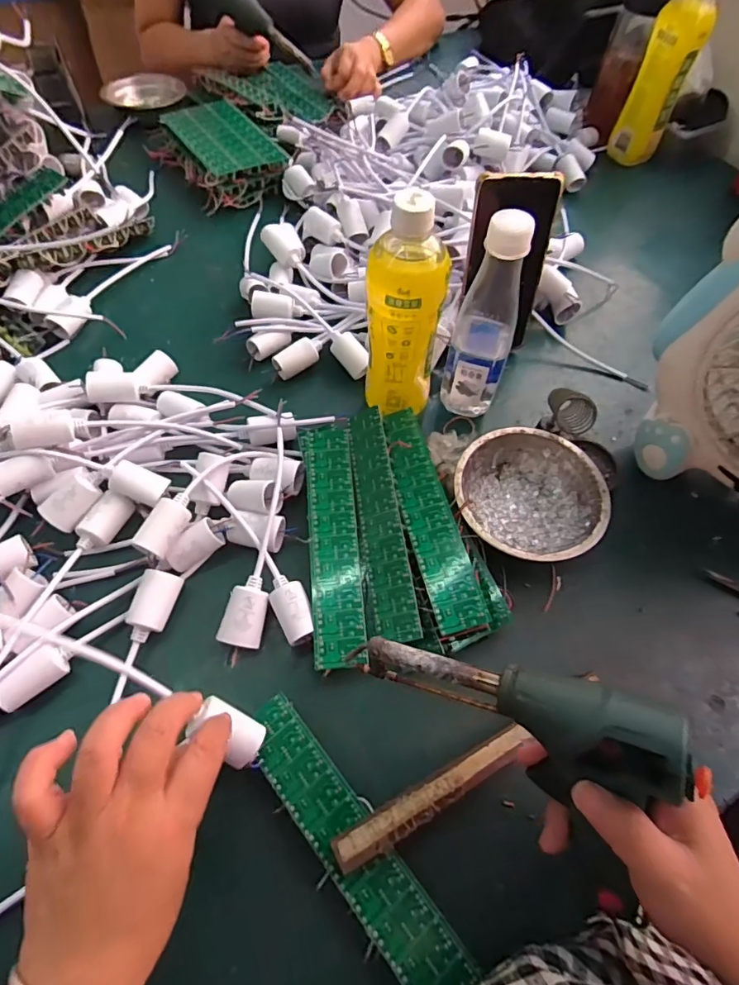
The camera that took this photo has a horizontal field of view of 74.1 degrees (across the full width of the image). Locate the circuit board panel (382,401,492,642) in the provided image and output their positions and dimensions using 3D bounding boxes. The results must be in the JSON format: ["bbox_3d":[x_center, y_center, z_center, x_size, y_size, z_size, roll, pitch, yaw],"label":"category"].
[{"bbox_3d":[0.047,0.014,0.405,0.037,0.012,0.199,-11,61,-9],"label":"circuit board panel"}]

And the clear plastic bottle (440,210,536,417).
[{"bbox_3d":[0.105,-0.149,0.435,0.053,0.193,0.058,14,61,6],"label":"clear plastic bottle"}]

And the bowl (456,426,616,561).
[{"bbox_3d":[0.138,0.006,0.435,0.125,0.043,0.121,1,60,-2],"label":"bowl"}]

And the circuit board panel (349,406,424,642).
[{"bbox_3d":[0.008,0.019,0.401,0.035,0.004,0.197,-18,64,19],"label":"circuit board panel"}]

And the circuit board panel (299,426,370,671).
[{"bbox_3d":[-0.030,0.033,0.402,0.043,0.009,0.207,-5,61,-5],"label":"circuit board panel"}]

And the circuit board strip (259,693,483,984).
[{"bbox_3d":[-0.013,0.220,0.312,0.037,0.004,0.192,-34,66,-24],"label":"circuit board strip"}]

